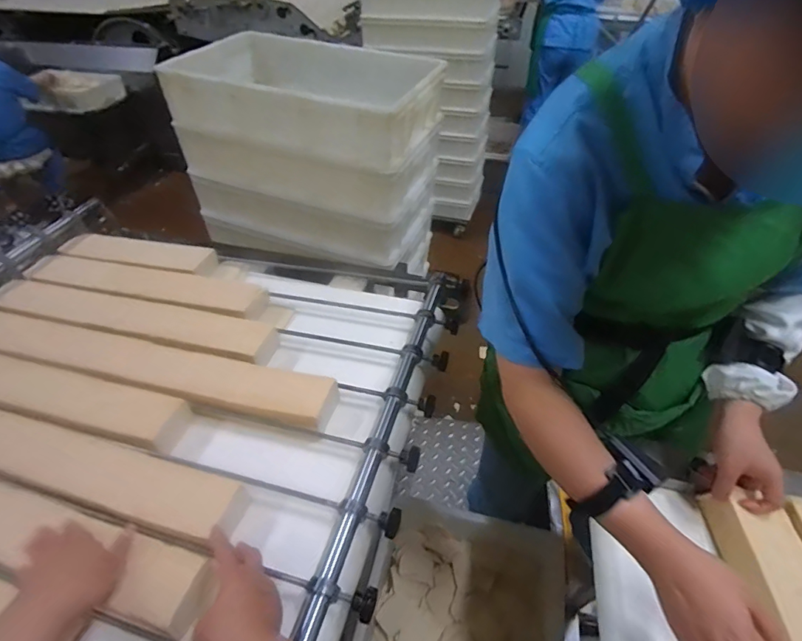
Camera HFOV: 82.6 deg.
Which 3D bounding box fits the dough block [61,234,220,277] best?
[{"bbox_3d":[-0.572,-0.145,0.984,0.355,0.034,0.089,6,44,7],"label":"dough block"}]

